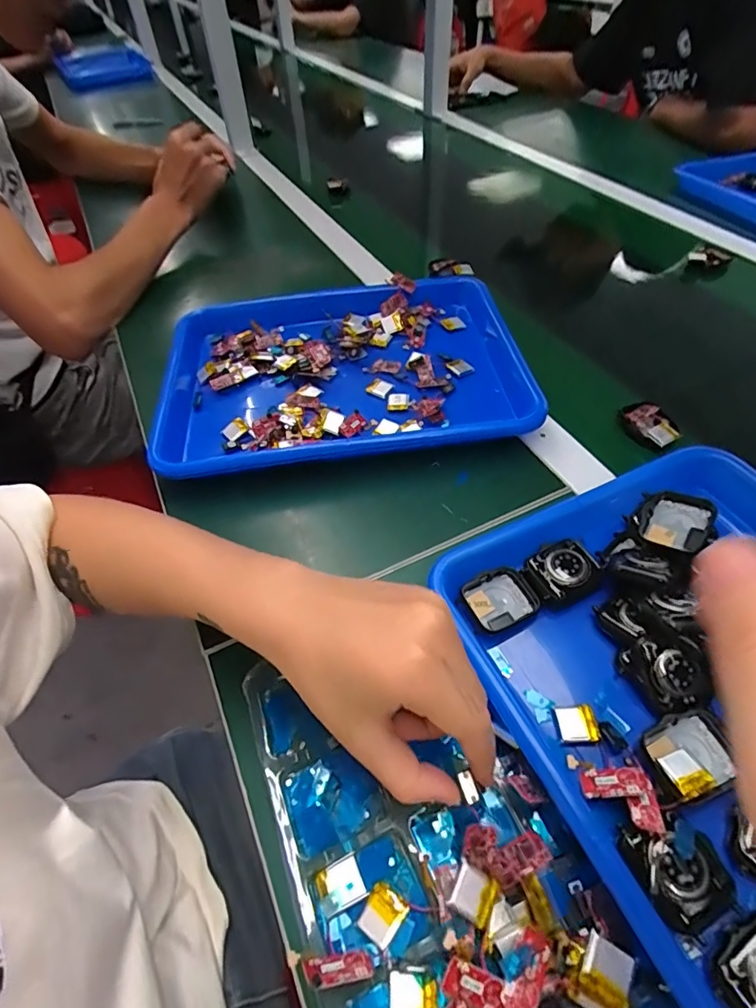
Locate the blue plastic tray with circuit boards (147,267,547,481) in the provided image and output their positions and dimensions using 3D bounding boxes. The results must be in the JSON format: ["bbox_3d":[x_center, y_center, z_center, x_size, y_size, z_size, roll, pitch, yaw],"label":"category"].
[{"bbox_3d":[-0.039,-0.130,0.485,0.351,0.043,0.266,-3,50,0],"label":"blue plastic tray with circuit boards"}]

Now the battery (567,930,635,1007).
[{"bbox_3d":[0.093,0.196,0.208,0.020,0.010,0.024,28,57,23],"label":"battery"}]

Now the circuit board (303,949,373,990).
[{"bbox_3d":[-0.016,0.197,0.214,0.028,0.014,0.004,7,92,-20],"label":"circuit board"}]

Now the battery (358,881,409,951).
[{"bbox_3d":[0.002,0.188,0.231,0.017,0.009,0.021,31,58,25],"label":"battery"}]

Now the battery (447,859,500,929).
[{"bbox_3d":[0.042,0.173,0.222,0.020,0.004,0.018,31,67,4],"label":"battery"}]

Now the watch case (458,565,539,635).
[{"bbox_3d":[0.075,0.059,0.310,0.044,0.009,0.036,-25,53,-17],"label":"watch case"}]

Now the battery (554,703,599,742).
[{"bbox_3d":[0.105,0.116,0.266,0.019,0.004,0.018,-6,50,-2],"label":"battery"}]

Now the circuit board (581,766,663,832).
[{"bbox_3d":[0.116,0.141,0.239,0.030,0.013,0.028,-7,50,-3],"label":"circuit board"}]

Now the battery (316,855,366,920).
[{"bbox_3d":[-0.018,0.181,0.239,0.020,0.004,0.017,-21,52,-14],"label":"battery"}]

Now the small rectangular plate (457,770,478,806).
[{"bbox_3d":[0.040,0.128,0.227,0.006,0.004,0.014,-19,80,-11],"label":"small rectangular plate"}]

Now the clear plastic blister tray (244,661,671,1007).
[{"bbox_3d":[0.028,0.175,0.235,0.127,0.030,0.248,-23,54,-14],"label":"clear plastic blister tray"}]

